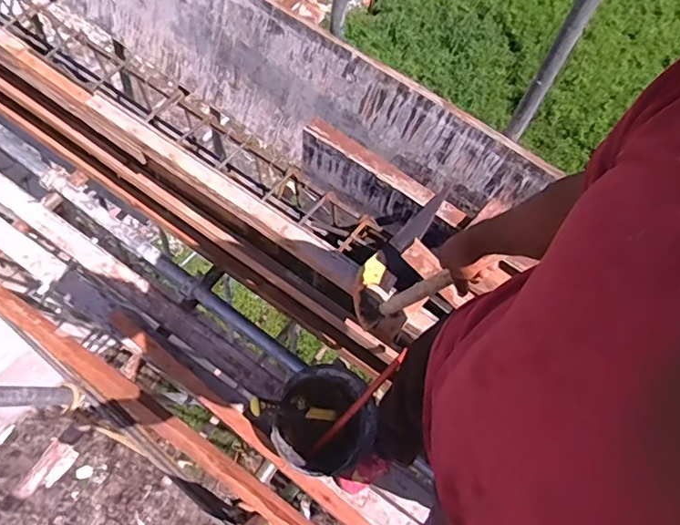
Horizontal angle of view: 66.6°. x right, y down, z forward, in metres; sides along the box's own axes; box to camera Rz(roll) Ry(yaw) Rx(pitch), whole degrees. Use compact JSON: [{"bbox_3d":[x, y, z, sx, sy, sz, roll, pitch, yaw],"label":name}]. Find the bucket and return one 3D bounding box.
[{"bbox_3d":[-0.032,0.409,1.342,0.244,0.202,0.265,1,65,-3],"label":"bucket"}]

